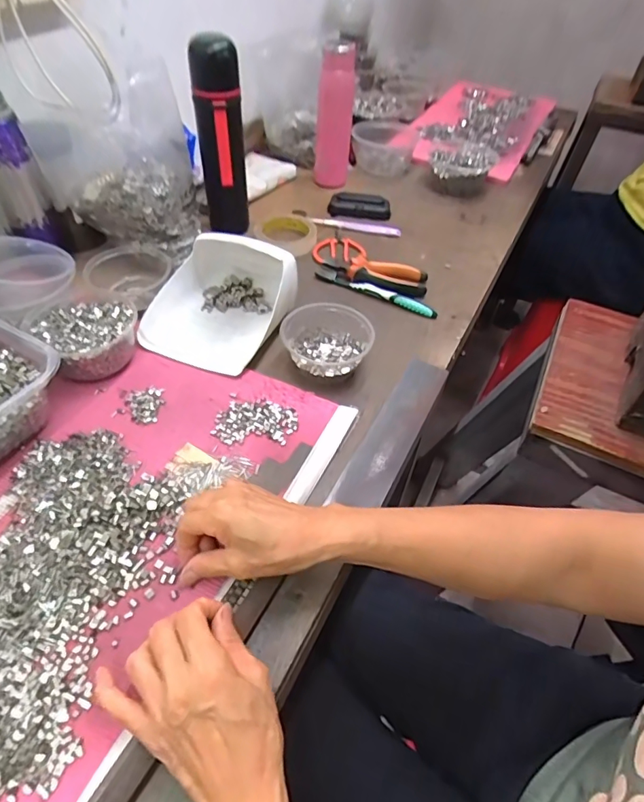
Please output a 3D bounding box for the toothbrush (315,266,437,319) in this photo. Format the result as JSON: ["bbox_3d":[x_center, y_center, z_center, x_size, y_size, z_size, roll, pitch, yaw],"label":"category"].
[{"bbox_3d":[0.075,-0.158,0.687,0.186,0.013,0.017,26,51,16],"label":"toothbrush"}]

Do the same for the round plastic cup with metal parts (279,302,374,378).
[{"bbox_3d":[0.005,-0.070,0.579,0.107,0.045,0.096,9,49,3],"label":"round plastic cup with metal parts"}]

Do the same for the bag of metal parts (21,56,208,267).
[{"bbox_3d":[-0.261,-0.308,0.649,0.168,0.217,0.117,14,49,7],"label":"bag of metal parts"}]

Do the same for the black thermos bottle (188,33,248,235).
[{"bbox_3d":[-0.144,-0.361,0.696,0.066,0.251,0.054,-5,50,-10],"label":"black thermos bottle"}]

